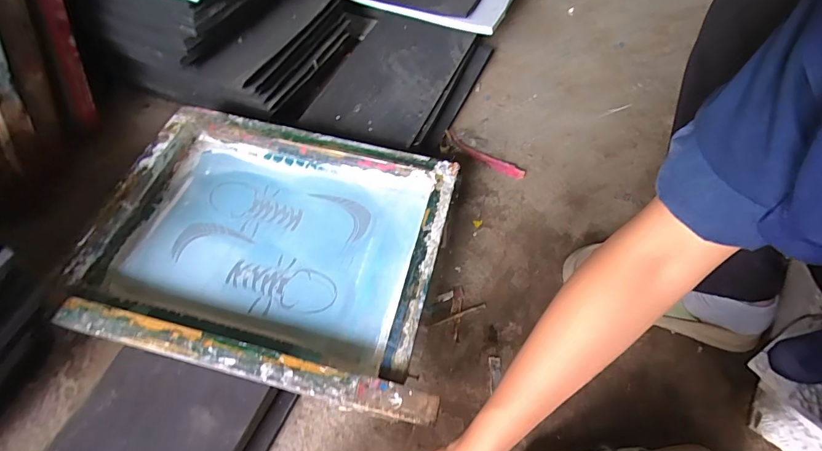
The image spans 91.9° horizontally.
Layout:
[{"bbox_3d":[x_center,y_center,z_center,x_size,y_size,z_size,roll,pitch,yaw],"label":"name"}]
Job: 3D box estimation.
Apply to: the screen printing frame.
[{"bbox_3d":[-0.178,0.017,0.539,0.469,0.056,0.353,11,58,8],"label":"screen printing frame"}]

